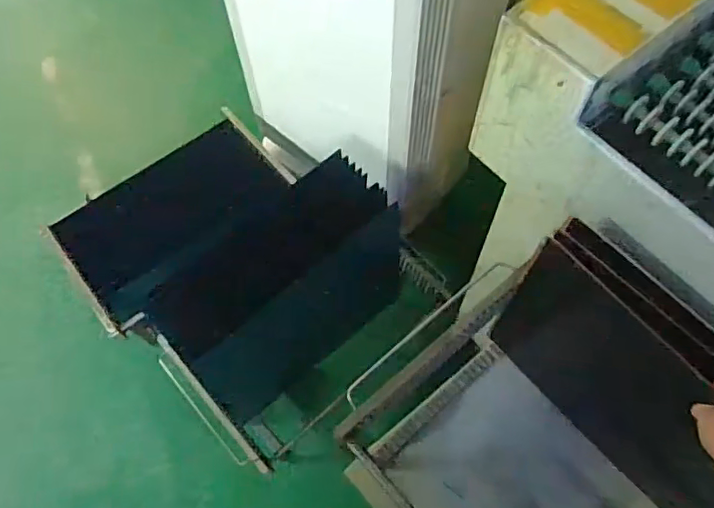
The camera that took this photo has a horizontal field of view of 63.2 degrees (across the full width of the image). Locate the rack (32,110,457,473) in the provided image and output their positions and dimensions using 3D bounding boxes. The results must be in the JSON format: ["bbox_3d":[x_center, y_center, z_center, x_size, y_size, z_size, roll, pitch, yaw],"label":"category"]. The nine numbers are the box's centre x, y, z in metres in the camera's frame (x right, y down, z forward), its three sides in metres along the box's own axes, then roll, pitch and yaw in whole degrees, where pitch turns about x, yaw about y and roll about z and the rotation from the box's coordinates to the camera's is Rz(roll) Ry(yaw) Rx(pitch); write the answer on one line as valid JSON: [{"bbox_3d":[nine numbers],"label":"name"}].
[{"bbox_3d":[-0.309,0.026,1.528,0.856,0.345,0.657,39,71,18],"label":"rack"}]

